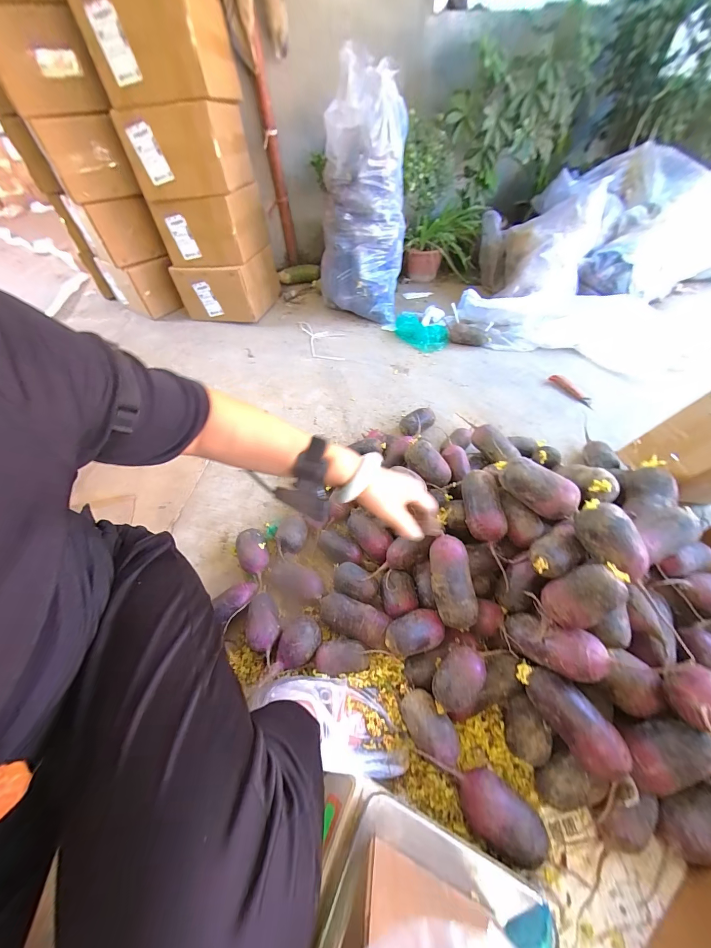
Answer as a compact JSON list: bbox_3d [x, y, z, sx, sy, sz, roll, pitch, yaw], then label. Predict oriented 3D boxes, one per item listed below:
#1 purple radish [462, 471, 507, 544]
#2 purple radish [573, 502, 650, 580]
[{"bbox_3d":[0.233,0.058,0.577,0.056,0.052,0.125,-2,53,1],"label":"purple radish"},{"bbox_3d":[0.372,0.095,0.452,0.056,0.051,0.108,-17,54,-10],"label":"purple radish"}]

